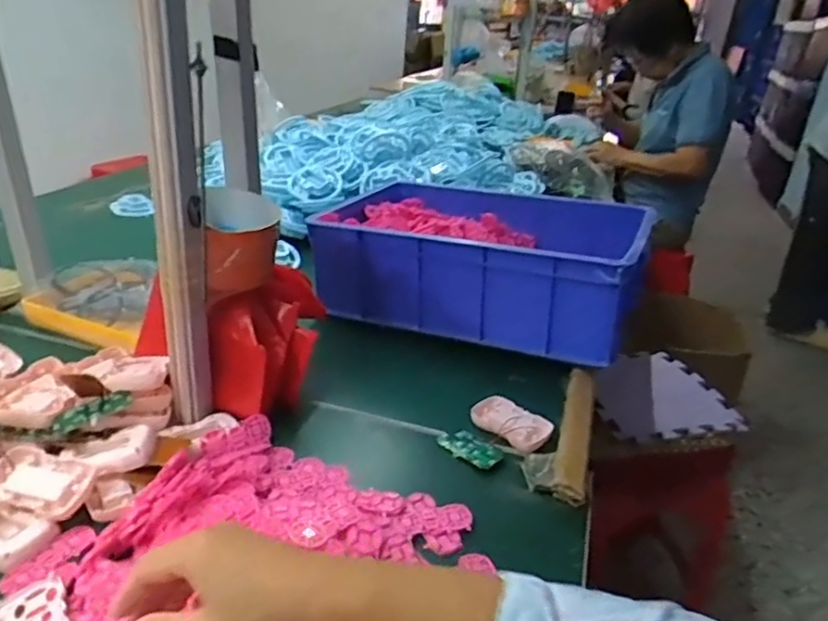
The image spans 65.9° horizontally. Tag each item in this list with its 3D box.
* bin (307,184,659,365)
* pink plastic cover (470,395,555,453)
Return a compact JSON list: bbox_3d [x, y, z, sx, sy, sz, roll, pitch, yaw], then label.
[{"bbox_3d":[0.102,-0.086,0.966,0.461,0.162,0.303,17,28,22],"label":"bin"},{"bbox_3d":[0.113,0.130,0.735,0.093,0.020,0.053,25,32,35],"label":"pink plastic cover"}]

